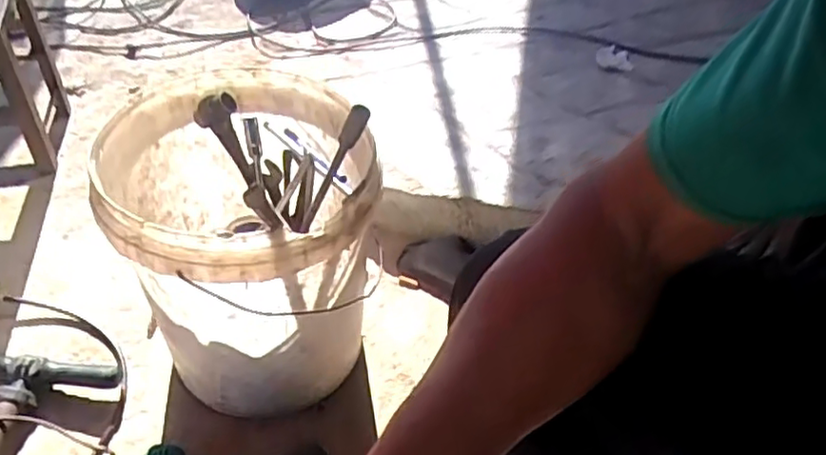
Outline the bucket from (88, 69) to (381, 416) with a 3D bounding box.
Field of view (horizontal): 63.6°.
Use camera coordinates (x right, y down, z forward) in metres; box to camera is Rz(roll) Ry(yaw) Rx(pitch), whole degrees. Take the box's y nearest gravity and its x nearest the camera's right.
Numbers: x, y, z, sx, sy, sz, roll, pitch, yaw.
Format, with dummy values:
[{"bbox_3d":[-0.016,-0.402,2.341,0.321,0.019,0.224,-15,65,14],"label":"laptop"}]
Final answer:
[{"bbox_3d":[-0.195,0.000,0.799,0.281,0.334,0.291,4,47,-4],"label":"bucket"}]

